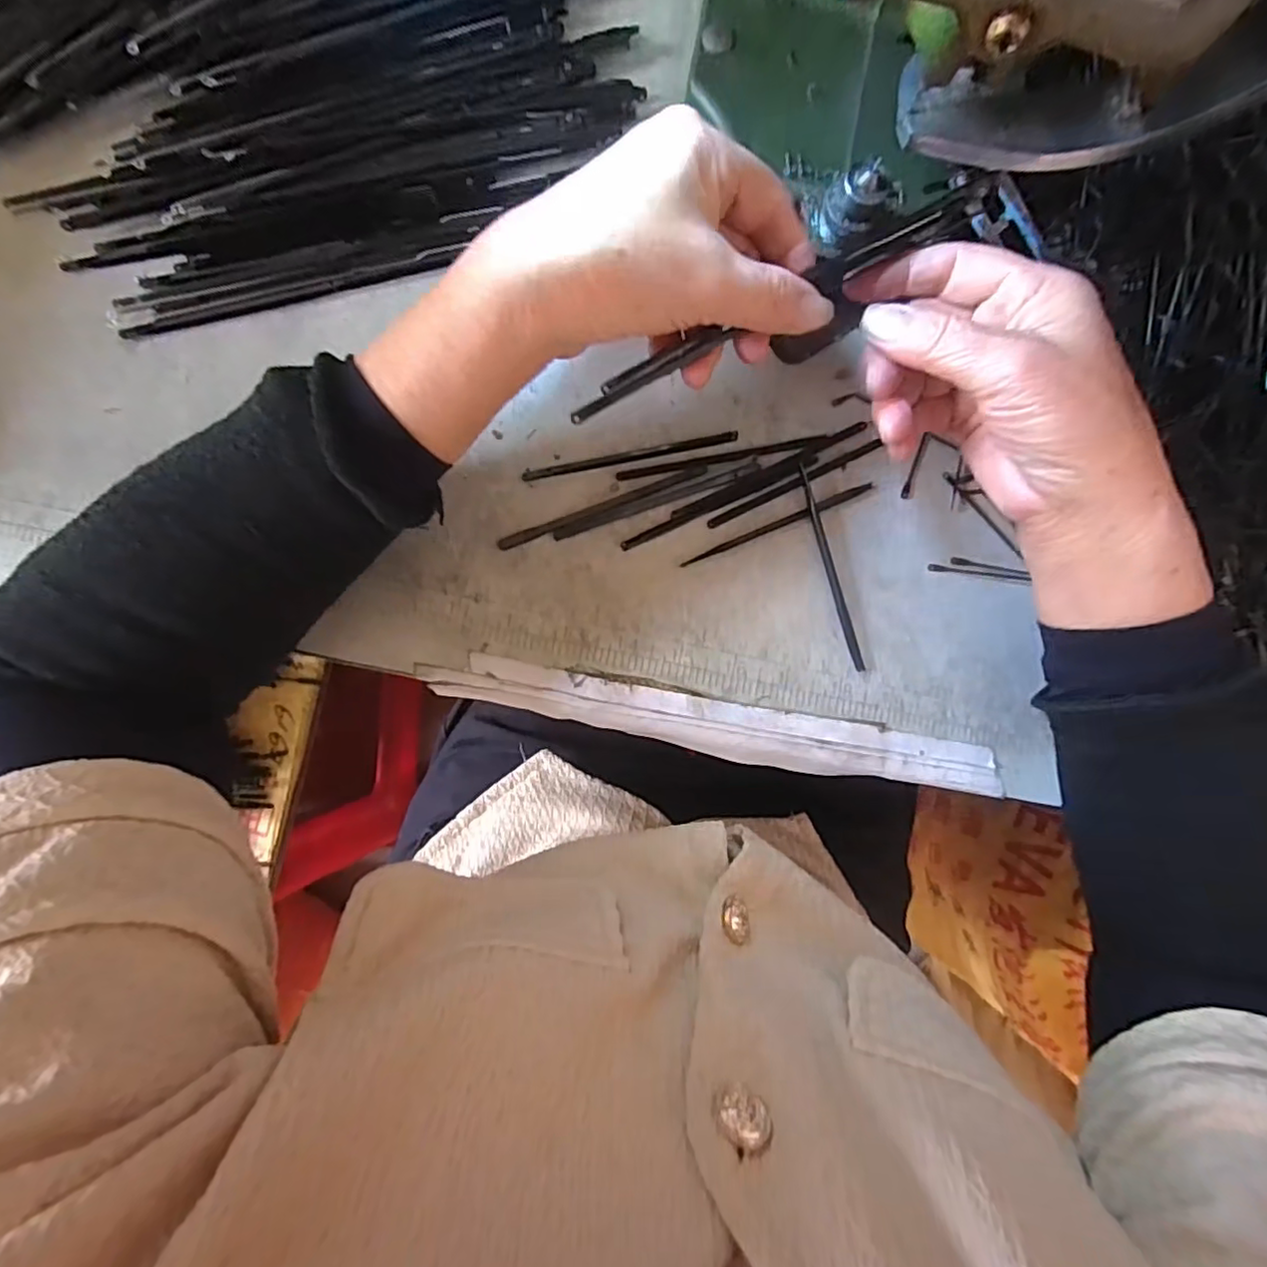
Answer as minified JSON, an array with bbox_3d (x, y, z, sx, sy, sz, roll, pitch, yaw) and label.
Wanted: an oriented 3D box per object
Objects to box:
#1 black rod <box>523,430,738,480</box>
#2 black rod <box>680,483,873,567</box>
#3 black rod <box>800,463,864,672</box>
[{"bbox_3d":[-0.001,-0.081,0.288,0.098,0.006,0.005,-12,89,-5],"label":"black rod"},{"bbox_3d":[0.067,-0.050,0.292,0.096,0.009,0.004,-23,90,-5],"label":"black rod"},{"bbox_3d":[0.091,-0.030,0.290,0.006,0.004,0.096,-16,89,-5],"label":"black rod"}]

